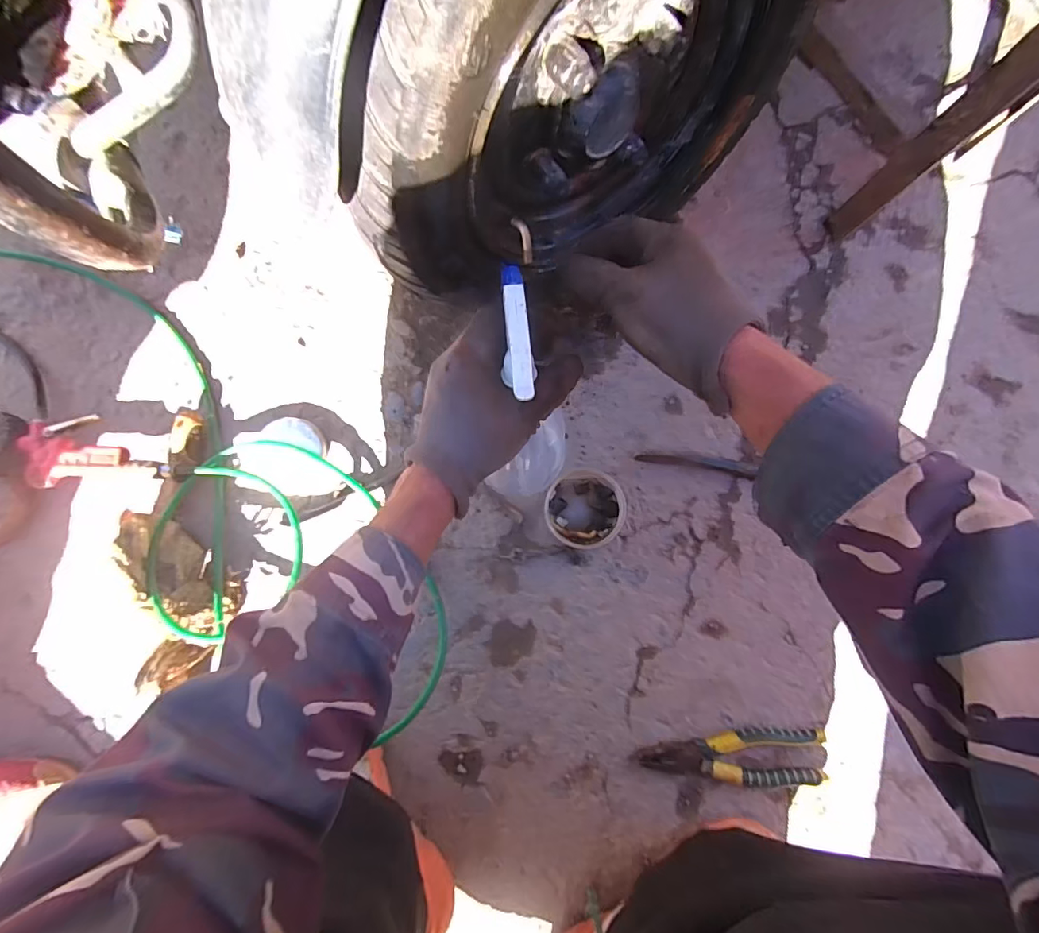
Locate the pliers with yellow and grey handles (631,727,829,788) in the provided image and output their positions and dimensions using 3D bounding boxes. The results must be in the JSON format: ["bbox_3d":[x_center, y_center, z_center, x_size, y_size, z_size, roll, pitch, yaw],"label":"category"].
[{"bbox_3d":[0.224,0.310,0.520,0.194,0.023,0.058,0,86,2],"label":"pliers with yellow and grey handles"}]

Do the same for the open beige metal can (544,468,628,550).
[{"bbox_3d":[0.073,0.046,0.545,0.084,0.025,0.085,-1,86,2],"label":"open beige metal can"}]

